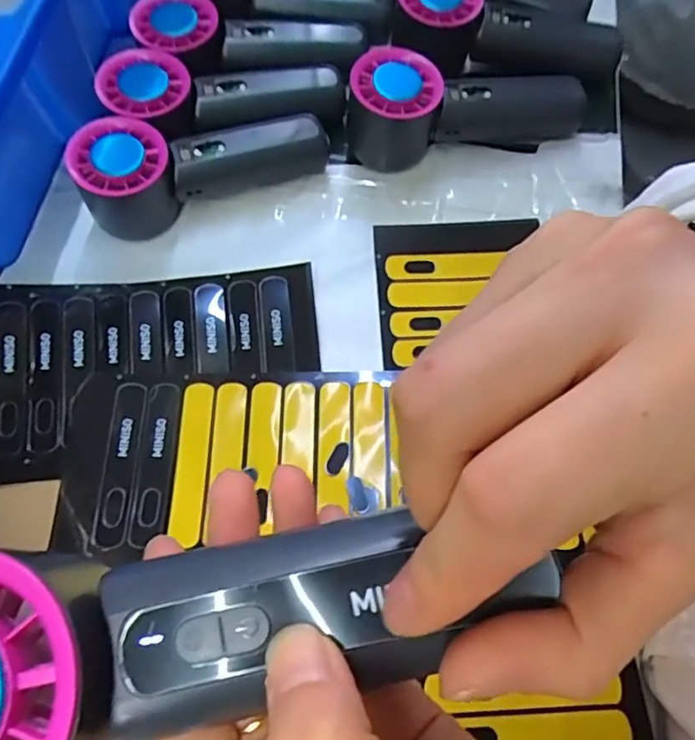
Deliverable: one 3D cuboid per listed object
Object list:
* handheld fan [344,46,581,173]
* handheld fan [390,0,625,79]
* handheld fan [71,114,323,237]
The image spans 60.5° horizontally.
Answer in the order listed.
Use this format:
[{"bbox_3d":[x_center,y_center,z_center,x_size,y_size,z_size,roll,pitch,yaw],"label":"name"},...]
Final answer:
[{"bbox_3d":[0.079,-0.175,0.391,0.158,0.058,0.051,-10,67,1],"label":"handheld fan"},{"bbox_3d":[0.111,-0.236,0.427,0.169,0.060,0.050,5,67,-14],"label":"handheld fan"},{"bbox_3d":[-0.090,-0.131,0.375,0.156,0.057,0.050,-18,67,-3],"label":"handheld fan"}]

